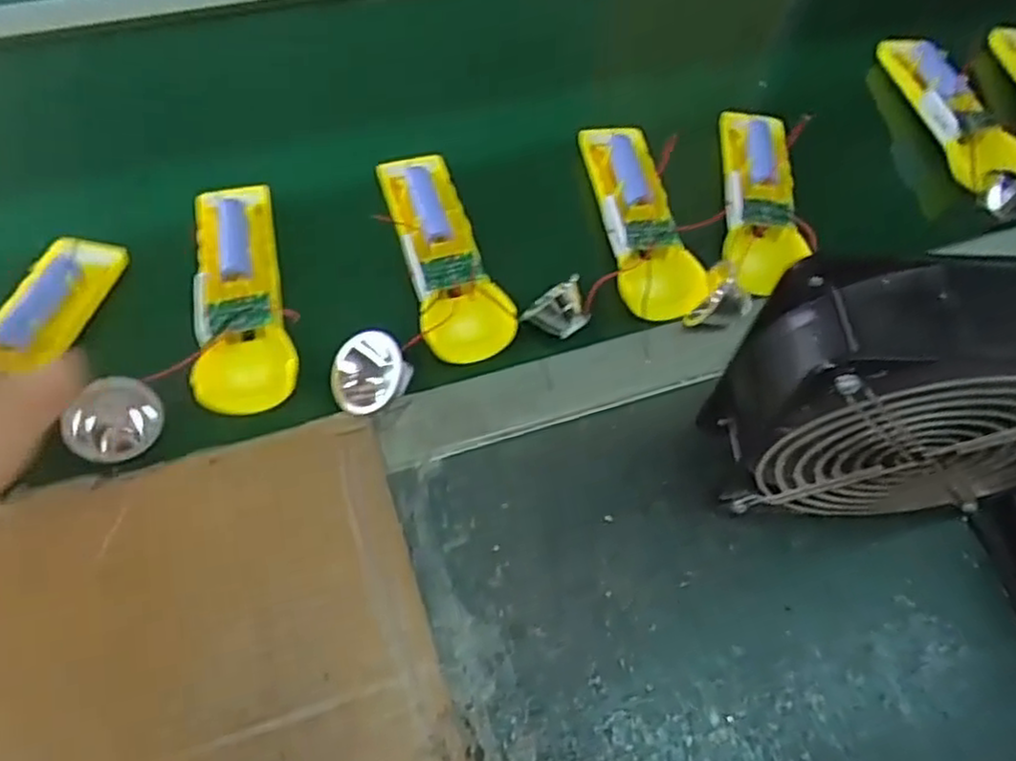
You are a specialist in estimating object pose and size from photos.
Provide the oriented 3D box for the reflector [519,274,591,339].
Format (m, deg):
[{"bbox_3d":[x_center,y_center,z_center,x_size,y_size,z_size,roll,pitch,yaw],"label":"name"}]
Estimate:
[{"bbox_3d":[0.029,-0.040,0.421,0.034,0.025,0.023,-25,64,-18],"label":"reflector"}]

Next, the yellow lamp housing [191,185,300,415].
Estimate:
[{"bbox_3d":[-0.154,-0.052,0.423,0.050,0.024,0.156,-9,60,-10],"label":"yellow lamp housing"}]

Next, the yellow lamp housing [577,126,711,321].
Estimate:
[{"bbox_3d":[0.086,-0.105,0.459,0.051,0.018,0.153,-5,59,-7],"label":"yellow lamp housing"}]

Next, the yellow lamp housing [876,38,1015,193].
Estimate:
[{"bbox_3d":[0.304,-0.188,0.500,0.028,0.036,0.150,-12,61,-11],"label":"yellow lamp housing"}]

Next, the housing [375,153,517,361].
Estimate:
[{"bbox_3d":[-0.038,-0.078,0.446,0.051,0.027,0.148,-12,61,-11],"label":"housing"}]

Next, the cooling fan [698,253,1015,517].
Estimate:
[{"bbox_3d":[0.170,0.013,0.327,0.141,0.155,0.058,4,59,-2],"label":"cooling fan"}]

